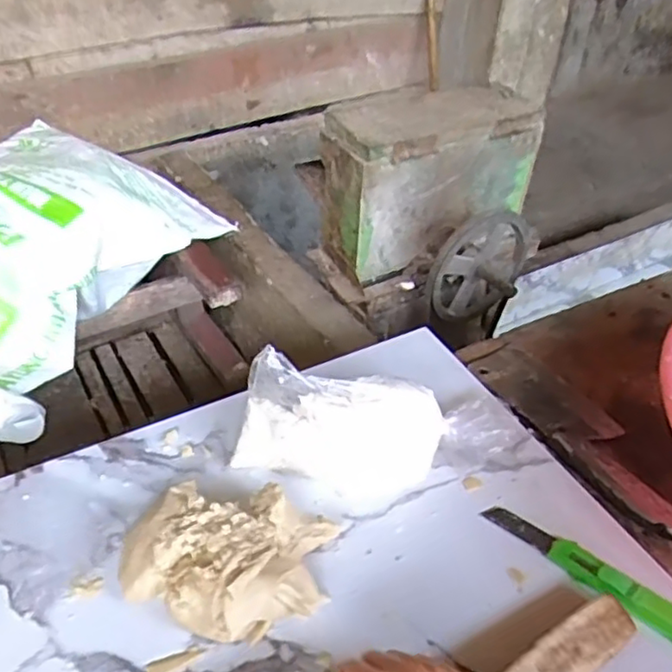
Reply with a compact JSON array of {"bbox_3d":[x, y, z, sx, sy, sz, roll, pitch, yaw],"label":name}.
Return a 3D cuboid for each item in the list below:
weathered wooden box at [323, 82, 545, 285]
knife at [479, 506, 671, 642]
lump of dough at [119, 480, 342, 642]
[{"bbox_3d":[0.152,-0.265,1.085,0.344,0.226,0.139,-17,45,-23],"label":"weathered wooden box"},{"bbox_3d":[0.204,0.184,0.492,0.194,0.018,0.034,35,49,31],"label":"knife"},{"bbox_3d":[-0.078,0.159,0.484,0.140,0.058,0.117,21,43,19],"label":"lump of dough"}]

